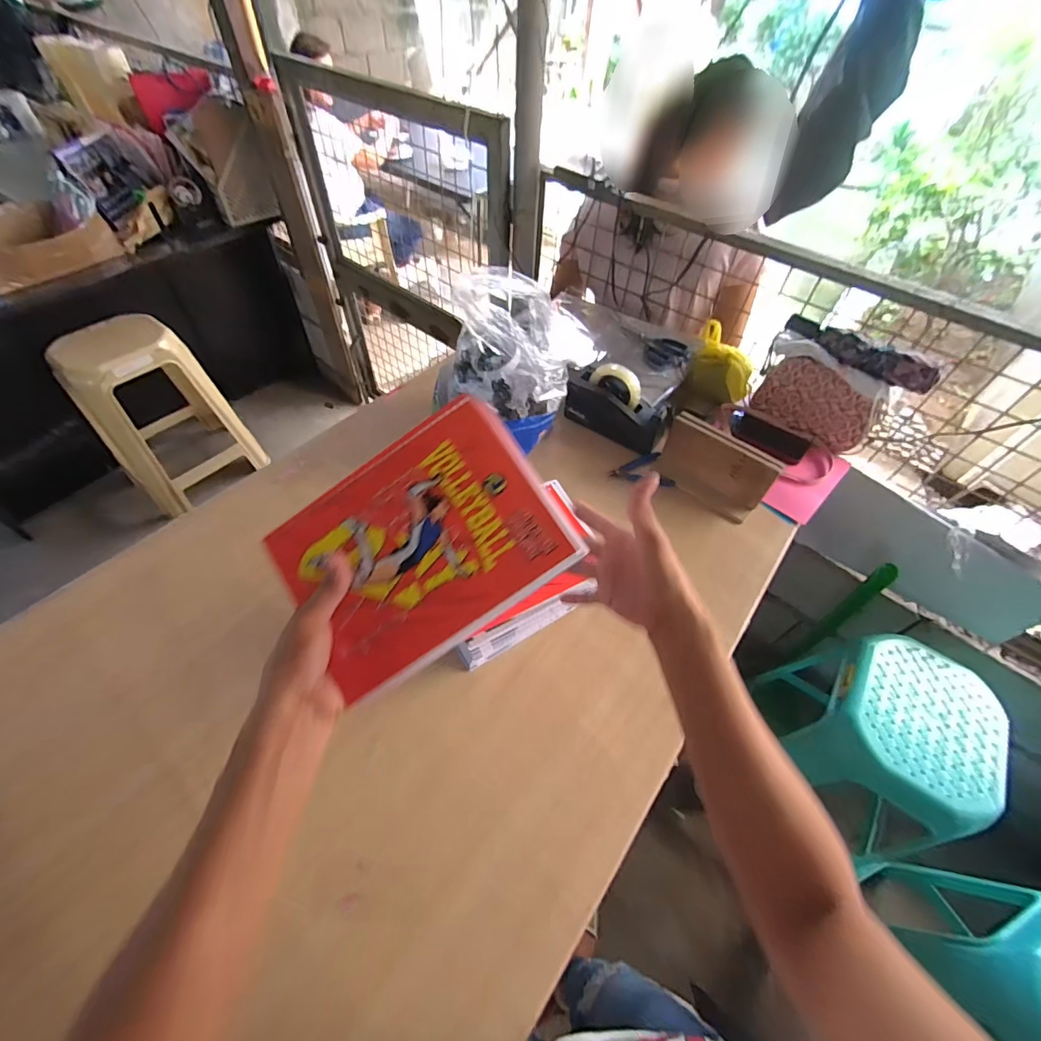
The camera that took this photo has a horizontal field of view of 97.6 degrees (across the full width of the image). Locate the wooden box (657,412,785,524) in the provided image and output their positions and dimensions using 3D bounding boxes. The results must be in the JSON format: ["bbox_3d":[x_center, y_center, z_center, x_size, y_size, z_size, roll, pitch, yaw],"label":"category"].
[{"bbox_3d":[0.346,-0.091,0.825,0.192,0.135,0.025,34,48,20],"label":"wooden box"}]

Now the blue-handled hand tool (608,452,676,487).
[{"bbox_3d":[0.228,-0.095,0.881,0.120,0.023,0.082,-10,54,-10],"label":"blue-handled hand tool"}]

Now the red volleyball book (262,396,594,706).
[{"bbox_3d":[-0.073,0.018,0.326,0.195,0.005,0.144,-35,77,4],"label":"red volleyball book"}]

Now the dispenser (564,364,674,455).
[{"bbox_3d":[0.193,-0.231,0.910,0.209,0.108,0.079,32,58,20],"label":"dispenser"}]

